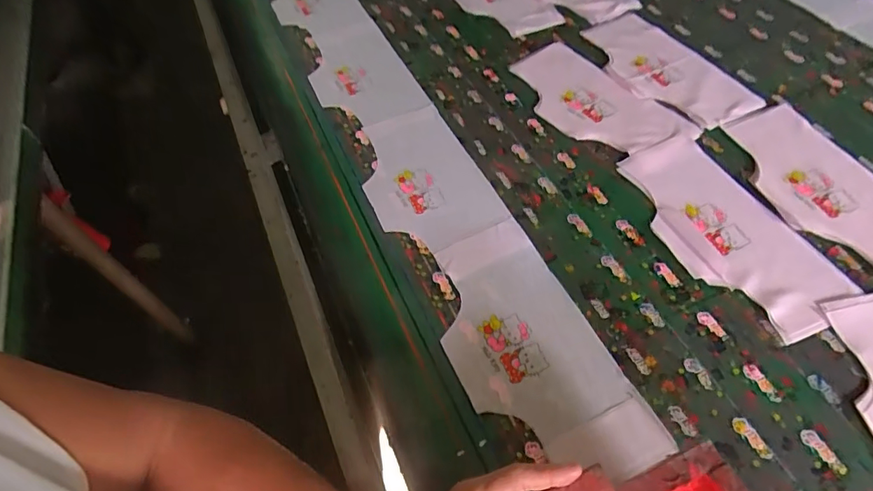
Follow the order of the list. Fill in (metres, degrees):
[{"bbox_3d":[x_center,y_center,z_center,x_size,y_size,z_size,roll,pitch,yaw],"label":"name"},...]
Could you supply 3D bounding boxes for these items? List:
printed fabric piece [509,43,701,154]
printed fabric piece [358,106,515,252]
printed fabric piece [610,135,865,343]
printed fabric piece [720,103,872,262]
[{"bbox_3d":[0.242,-0.238,0.789,0.160,0.010,0.293,-28,58,-15],"label":"printed fabric piece"},{"bbox_3d":[-0.026,-0.107,0.730,0.163,0.007,0.276,-22,56,-11],"label":"printed fabric piece"},{"bbox_3d":[0.373,-0.026,0.633,0.163,0.007,0.313,-15,55,-6],"label":"printed fabric piece"},{"bbox_3d":[0.523,-0.077,0.653,0.155,0.006,0.314,-18,56,-8],"label":"printed fabric piece"}]

